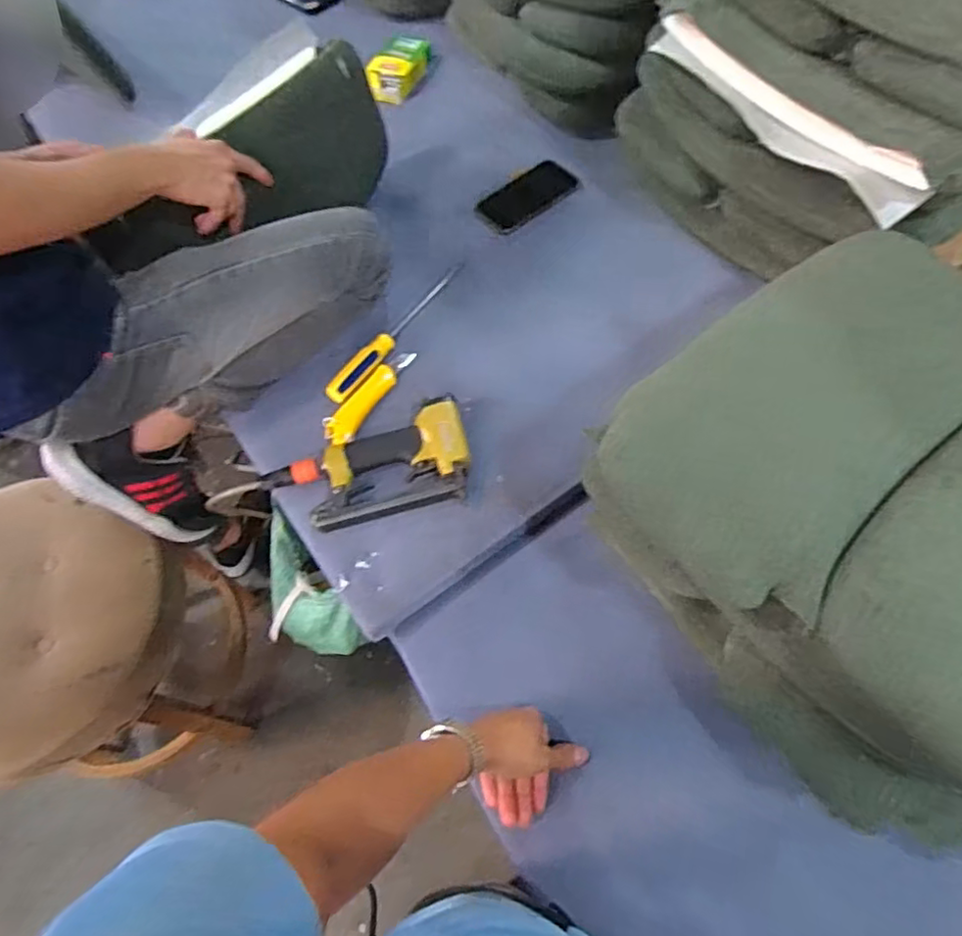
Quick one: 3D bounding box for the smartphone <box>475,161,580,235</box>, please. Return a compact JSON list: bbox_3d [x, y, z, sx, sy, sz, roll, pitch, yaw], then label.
[{"bbox_3d":[0.071,-0.420,0.972,0.155,0.010,0.076,-38,78,-9],"label":"smartphone"}]

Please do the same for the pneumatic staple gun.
[{"bbox_3d":[-0.130,0.009,0.746,0.253,0.039,0.125,-21,64,-7],"label":"pneumatic staple gun"}]

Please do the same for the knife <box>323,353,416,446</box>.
[{"bbox_3d":[-0.147,-0.098,0.815,0.044,0.019,0.165,25,67,15],"label":"knife"}]

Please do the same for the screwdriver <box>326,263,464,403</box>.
[{"bbox_3d":[-0.114,-0.194,0.859,0.033,0.023,0.278,30,69,17],"label":"screwdriver"}]

